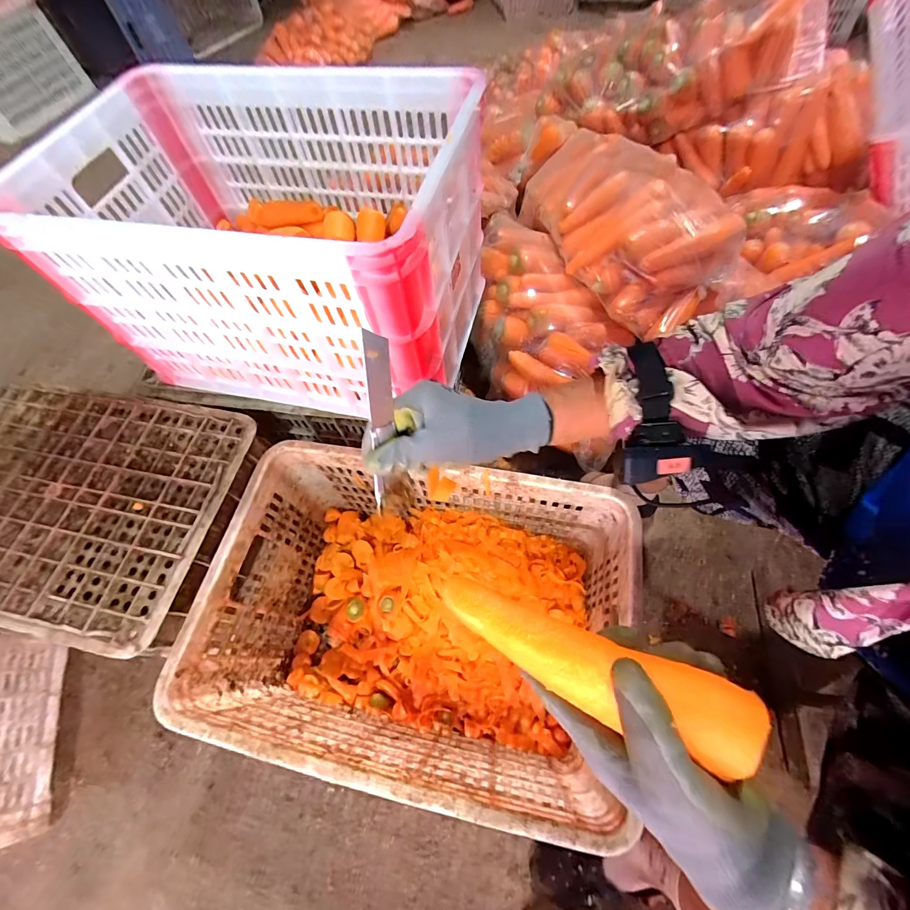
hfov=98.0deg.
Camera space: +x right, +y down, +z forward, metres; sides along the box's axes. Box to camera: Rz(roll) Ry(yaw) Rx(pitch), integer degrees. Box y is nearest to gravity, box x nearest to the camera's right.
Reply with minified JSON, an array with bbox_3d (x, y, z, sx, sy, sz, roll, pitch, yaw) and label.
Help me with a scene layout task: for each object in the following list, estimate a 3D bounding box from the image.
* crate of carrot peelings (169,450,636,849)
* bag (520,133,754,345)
[{"bbox_3d":[-0.048,0.236,0.586,0.503,0.299,0.349,8,63,9],"label":"crate of carrot peelings"},{"bbox_3d":[0.327,-0.472,0.774,0.265,0.122,0.504,-19,62,-6],"label":"bag"}]

